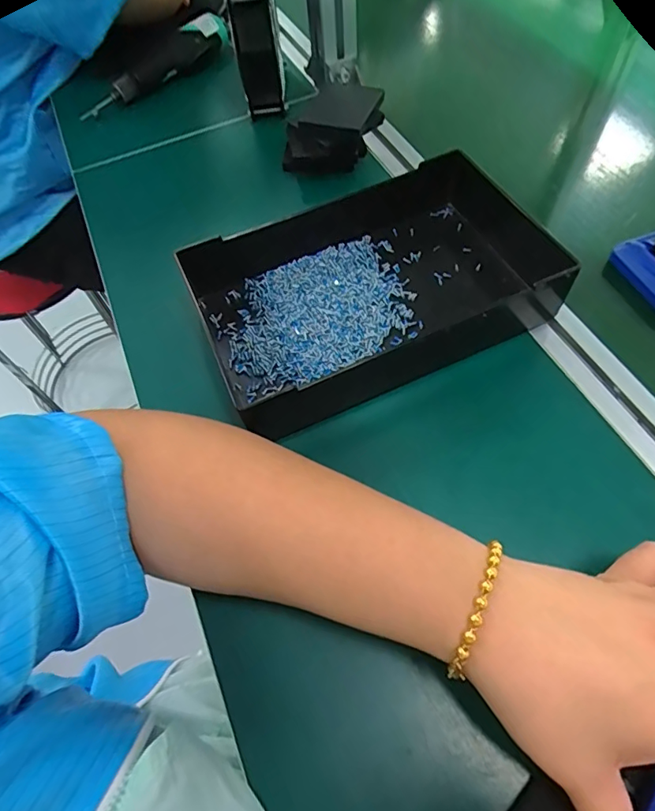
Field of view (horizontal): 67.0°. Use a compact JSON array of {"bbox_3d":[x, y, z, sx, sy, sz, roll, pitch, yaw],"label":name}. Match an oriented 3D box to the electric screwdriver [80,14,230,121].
[{"bbox_3d":[-0.219,-0.438,0.637,0.036,0.052,0.231,33,68,21],"label":"electric screwdriver"}]

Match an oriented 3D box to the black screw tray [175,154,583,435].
[{"bbox_3d":[0.033,-0.098,0.386,0.253,0.046,0.167,-24,61,-8],"label":"black screw tray"}]

